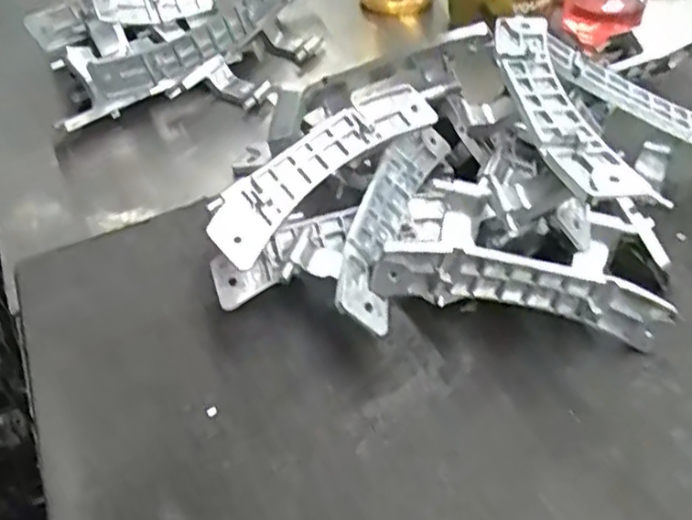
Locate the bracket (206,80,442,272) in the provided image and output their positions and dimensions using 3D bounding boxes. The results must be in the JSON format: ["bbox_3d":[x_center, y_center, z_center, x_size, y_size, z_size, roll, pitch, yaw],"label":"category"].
[{"bbox_3d":[-0.012,-0.053,0.376,0.036,0.026,0.156,33,58,27],"label":"bracket"}]

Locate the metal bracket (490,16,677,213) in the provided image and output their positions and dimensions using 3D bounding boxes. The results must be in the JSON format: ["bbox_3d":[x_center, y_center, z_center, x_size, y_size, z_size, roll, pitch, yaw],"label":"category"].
[{"bbox_3d":[0.102,-0.083,0.338,0.043,0.011,0.157,-8,49,-4],"label":"metal bracket"}]

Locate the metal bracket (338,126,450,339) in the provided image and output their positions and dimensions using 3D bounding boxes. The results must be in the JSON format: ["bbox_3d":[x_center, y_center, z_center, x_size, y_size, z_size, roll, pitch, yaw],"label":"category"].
[{"bbox_3d":[0.025,-0.026,0.372,0.029,0.022,0.150,12,50,13],"label":"metal bracket"}]

